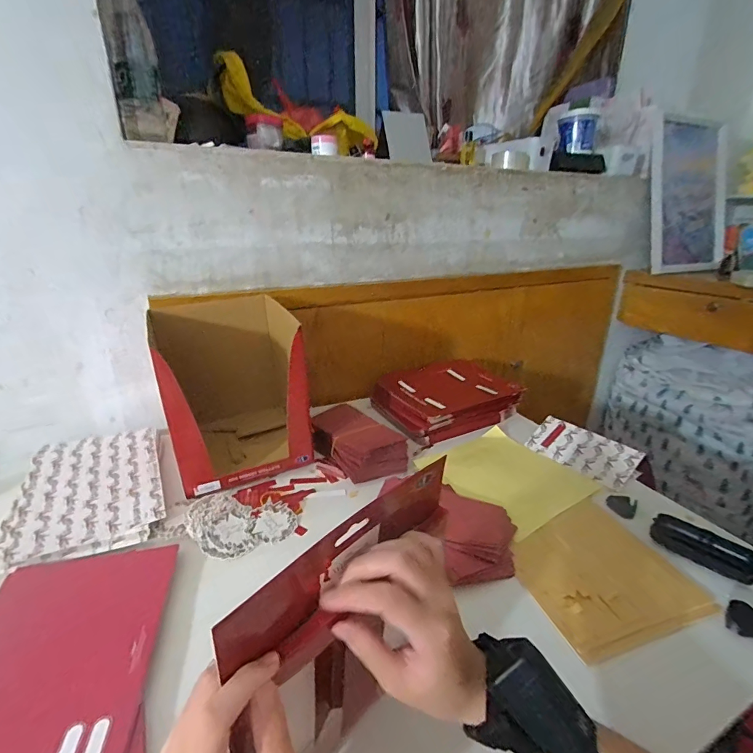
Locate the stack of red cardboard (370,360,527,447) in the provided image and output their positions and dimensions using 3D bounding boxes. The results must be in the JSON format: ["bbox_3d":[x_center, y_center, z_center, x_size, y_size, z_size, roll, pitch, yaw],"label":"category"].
[{"bbox_3d":[0.147,0.040,0.898,0.260,0.085,0.202,-10,24,-27],"label":"stack of red cardboard"}]

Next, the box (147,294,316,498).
[{"bbox_3d":[-0.242,0.014,0.699,0.209,0.243,0.241,-8,23,-22],"label":"box"}]

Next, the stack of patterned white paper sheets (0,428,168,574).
[{"bbox_3d":[-0.424,0.165,0.622,0.185,0.027,0.275,-8,23,-23],"label":"stack of patterned white paper sheets"}]

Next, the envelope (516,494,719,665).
[{"bbox_3d":[0.273,0.238,0.511,0.197,0.014,0.179,-7,22,-20],"label":"envelope"}]

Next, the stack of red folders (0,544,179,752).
[{"bbox_3d":[-0.303,0.274,0.379,0.206,0.016,0.276,-9,23,-23],"label":"stack of red folders"}]

